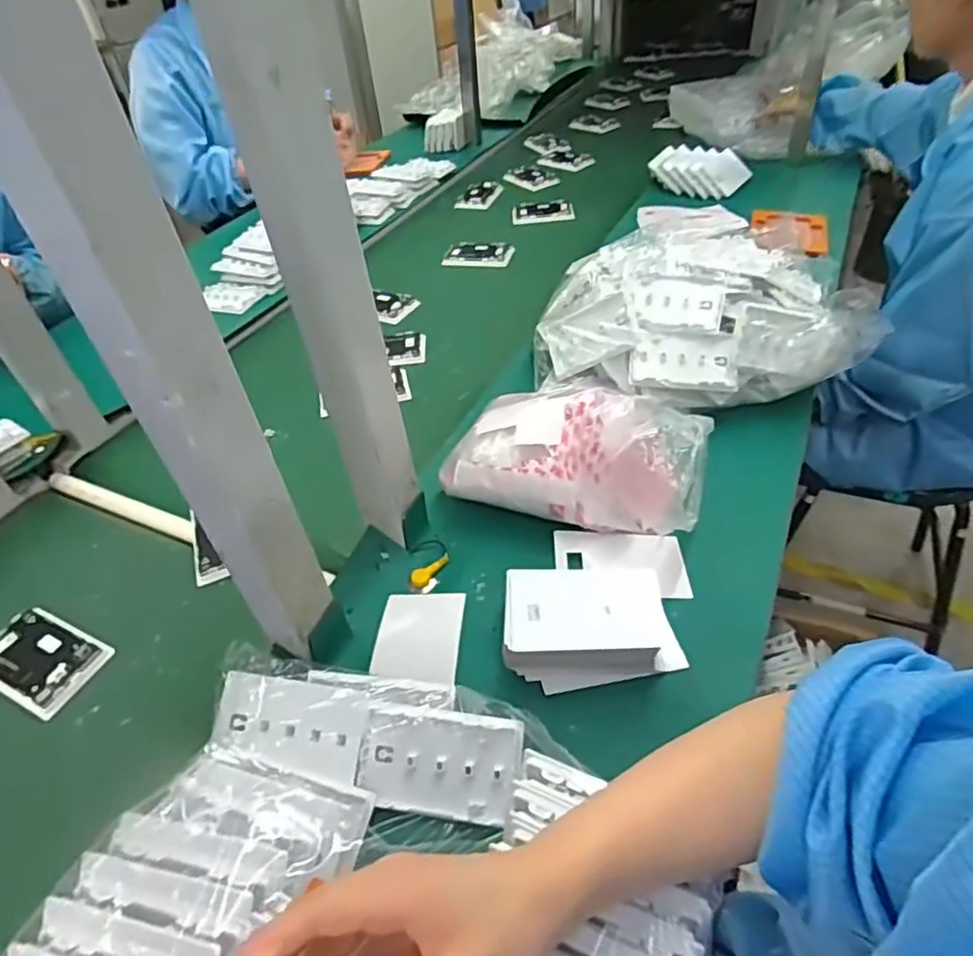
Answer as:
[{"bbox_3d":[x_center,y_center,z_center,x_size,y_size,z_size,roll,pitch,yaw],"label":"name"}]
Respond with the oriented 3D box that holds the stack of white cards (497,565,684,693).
[{"bbox_3d":[0.077,0.109,0.477,0.125,0.043,0.078,-6,43,0],"label":"stack of white cards"}]

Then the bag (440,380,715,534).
[{"bbox_3d":[0.079,-0.021,0.555,0.216,0.113,0.114,12,46,18],"label":"bag"}]

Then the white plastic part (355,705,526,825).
[{"bbox_3d":[-0.032,0.187,0.414,0.106,0.016,0.064,4,80,11],"label":"white plastic part"}]

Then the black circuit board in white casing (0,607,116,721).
[{"bbox_3d":[-0.374,0.151,0.526,0.105,0.013,0.068,16,48,22],"label":"black circuit board in white casing"}]

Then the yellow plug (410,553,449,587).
[{"bbox_3d":[-0.048,0.079,0.542,0.039,0.010,0.015,-35,50,-26],"label":"yellow plug"}]

